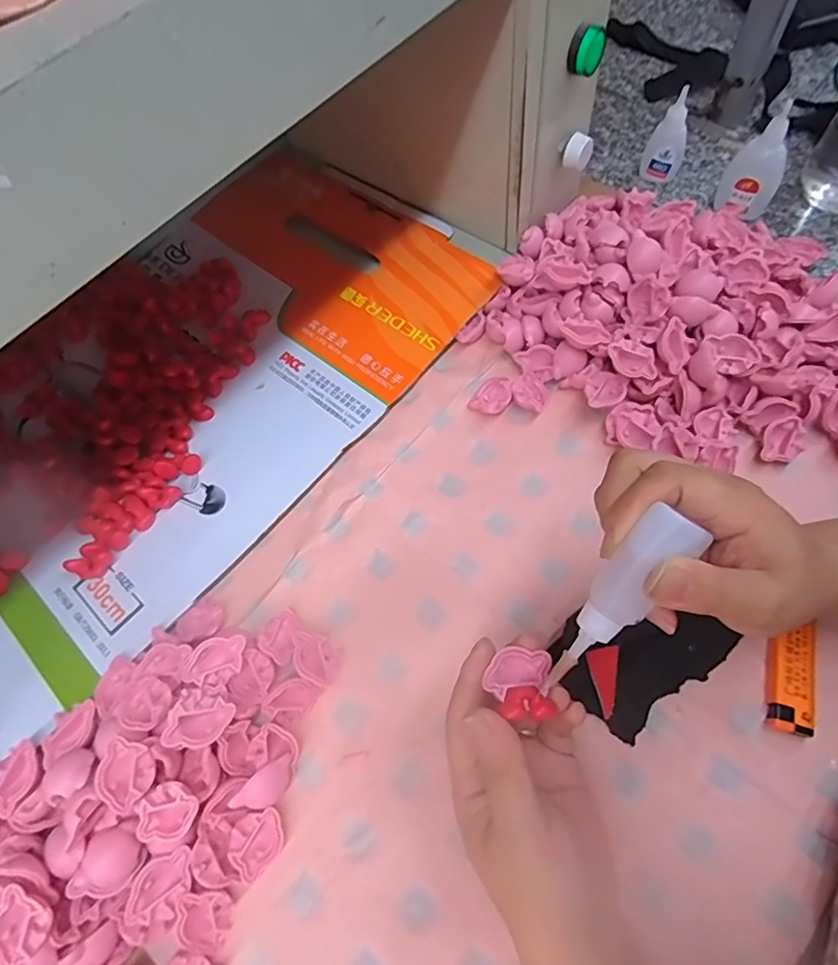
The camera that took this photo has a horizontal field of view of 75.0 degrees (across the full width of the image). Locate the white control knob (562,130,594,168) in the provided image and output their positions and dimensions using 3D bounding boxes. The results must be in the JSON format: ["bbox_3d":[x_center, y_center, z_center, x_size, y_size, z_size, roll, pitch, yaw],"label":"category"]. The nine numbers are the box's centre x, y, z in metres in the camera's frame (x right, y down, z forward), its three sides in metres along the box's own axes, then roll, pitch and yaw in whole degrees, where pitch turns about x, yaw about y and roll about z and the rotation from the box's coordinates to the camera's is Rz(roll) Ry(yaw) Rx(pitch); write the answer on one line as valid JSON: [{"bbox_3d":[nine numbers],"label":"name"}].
[{"bbox_3d":[0.126,-0.262,0.433,0.022,0.021,0.019,12,69,7],"label":"white control knob"}]

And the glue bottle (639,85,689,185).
[{"bbox_3d":[0.228,-0.315,0.494,0.034,0.072,0.022,16,68,10],"label":"glue bottle"}]

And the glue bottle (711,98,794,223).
[{"bbox_3d":[0.288,-0.267,0.461,0.044,0.082,0.023,31,72,15],"label":"glue bottle"}]

